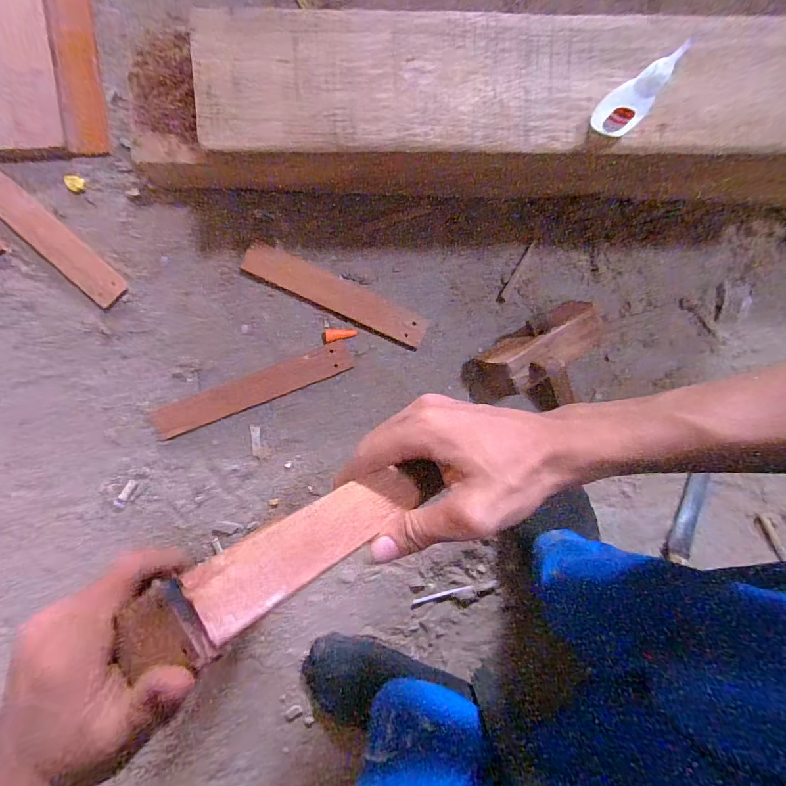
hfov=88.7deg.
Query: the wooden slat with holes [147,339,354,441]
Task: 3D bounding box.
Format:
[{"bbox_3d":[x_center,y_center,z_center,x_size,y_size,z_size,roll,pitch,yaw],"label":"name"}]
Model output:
[{"bbox_3d":[-0.159,-0.004,0.460,0.229,0.007,0.038,-21,95,-1],"label":"wooden slat with holes"}]

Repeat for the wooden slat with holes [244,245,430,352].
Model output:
[{"bbox_3d":[-0.064,-0.111,0.456,0.213,0.011,0.040,25,92,-4],"label":"wooden slat with holes"}]

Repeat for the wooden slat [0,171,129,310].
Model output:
[{"bbox_3d":[-0.379,-0.182,0.416,0.238,0.006,0.040,42,91,-4],"label":"wooden slat"}]

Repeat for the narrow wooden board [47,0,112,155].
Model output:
[{"bbox_3d":[-0.330,-0.363,0.419,0.042,0.015,0.214,-4,94,-2],"label":"narrow wooden board"}]

